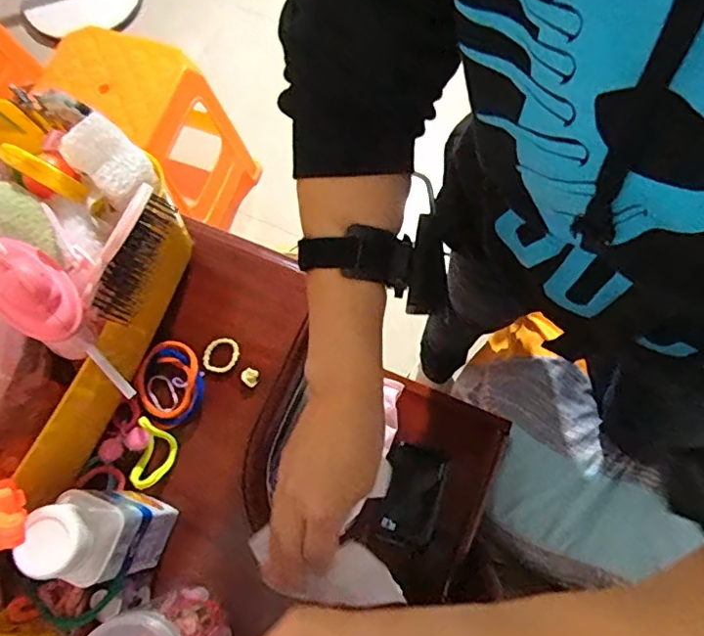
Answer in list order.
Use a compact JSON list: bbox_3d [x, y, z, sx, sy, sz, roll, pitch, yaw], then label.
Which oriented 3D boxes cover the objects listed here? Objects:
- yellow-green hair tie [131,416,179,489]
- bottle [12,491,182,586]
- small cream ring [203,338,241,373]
[{"bbox_3d":[-0.159,0.109,0.453,0.030,0.018,0.053,7,73,4],"label":"yellow-green hair tie"},{"bbox_3d":[-0.164,0.144,0.378,0.039,0.136,0.052,10,73,5],"label":"bottle"},{"bbox_3d":[-0.113,0.032,0.487,0.028,0.005,0.032,31,76,11],"label":"small cream ring"}]

